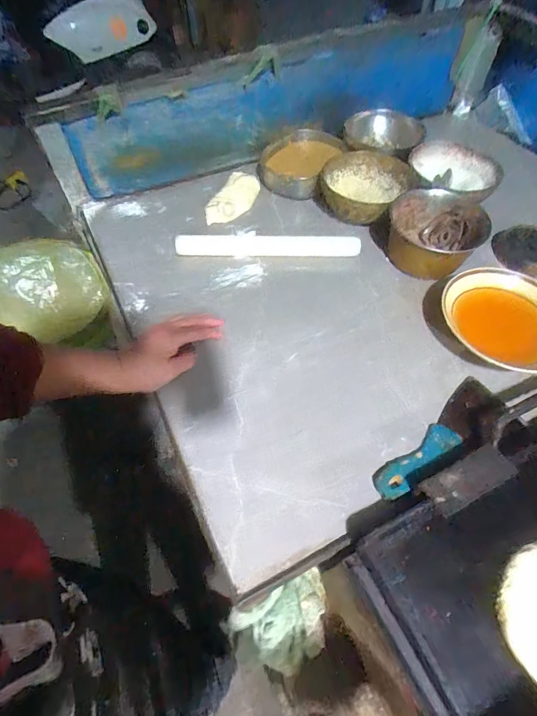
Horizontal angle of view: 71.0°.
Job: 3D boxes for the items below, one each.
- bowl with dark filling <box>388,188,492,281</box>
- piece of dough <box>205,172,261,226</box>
[{"bbox_3d":[0.265,-0.189,0.587,0.140,0.085,0.130,-1,58,1],"label":"bowl with dark filling"},{"bbox_3d":[-0.064,-0.286,0.672,0.056,0.024,0.124,23,61,15],"label":"piece of dough"}]

